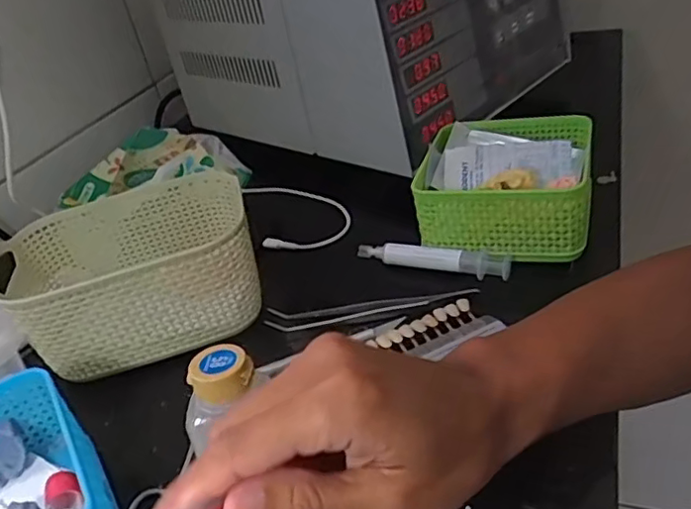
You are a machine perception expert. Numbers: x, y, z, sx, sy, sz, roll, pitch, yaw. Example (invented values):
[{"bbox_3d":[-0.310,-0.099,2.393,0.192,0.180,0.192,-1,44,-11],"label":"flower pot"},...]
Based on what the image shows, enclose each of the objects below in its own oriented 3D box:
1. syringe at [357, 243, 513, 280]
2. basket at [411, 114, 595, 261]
[{"bbox_3d":[0.069,0.000,0.486,0.125,0.021,0.020,5,38,25],"label":"syringe"},{"bbox_3d":[0.135,-0.061,0.505,0.138,0.057,0.131,5,37,20],"label":"basket"}]

